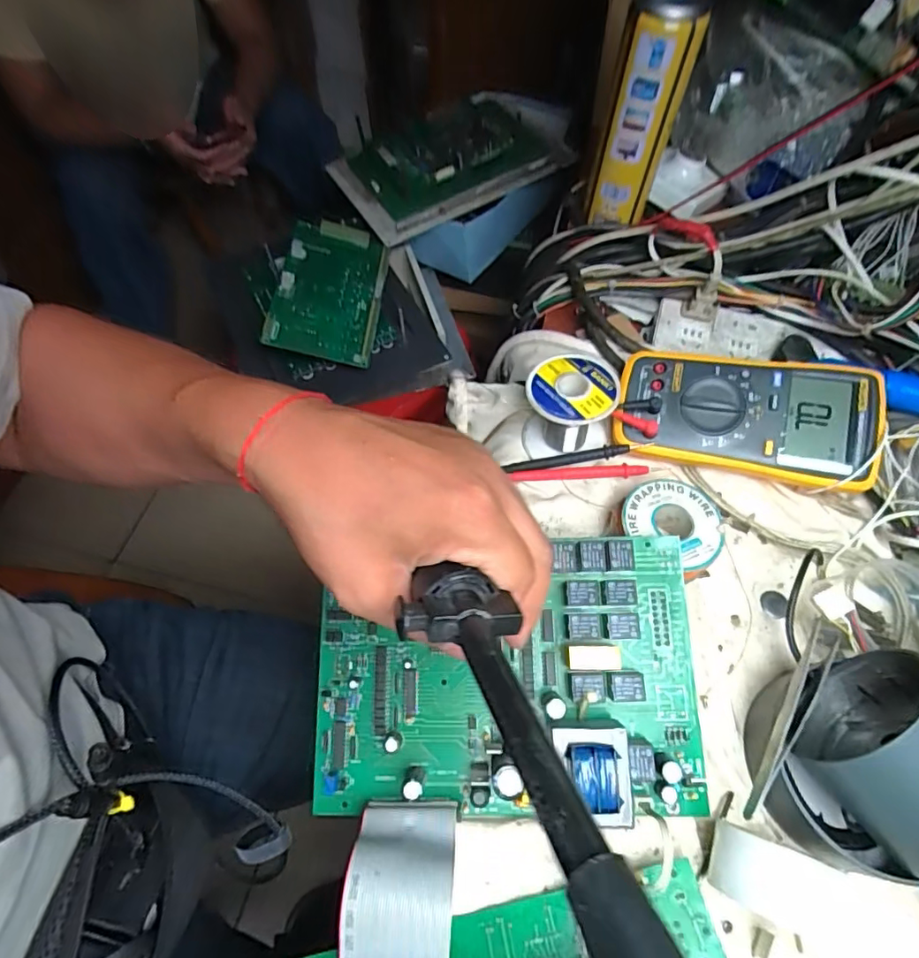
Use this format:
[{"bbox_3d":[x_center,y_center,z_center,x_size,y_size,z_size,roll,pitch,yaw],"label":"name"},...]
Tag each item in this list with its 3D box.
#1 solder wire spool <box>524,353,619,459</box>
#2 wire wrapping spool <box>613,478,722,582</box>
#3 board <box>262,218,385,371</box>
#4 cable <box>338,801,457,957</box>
[{"bbox_3d":[0.081,-0.052,0.405,0.064,0.057,0.059,0,61,1],"label":"solder wire spool"},{"bbox_3d":[0.146,0.036,0.379,0.069,0.030,0.064,0,61,1],"label":"wire wrapping spool"},{"bbox_3d":[-0.155,-0.228,0.645,0.115,0.023,0.197,11,72,-11],"label":"board"},{"bbox_3d":[-0.029,0.204,0.271,0.050,0.047,0.069,2,61,2],"label":"cable"}]

